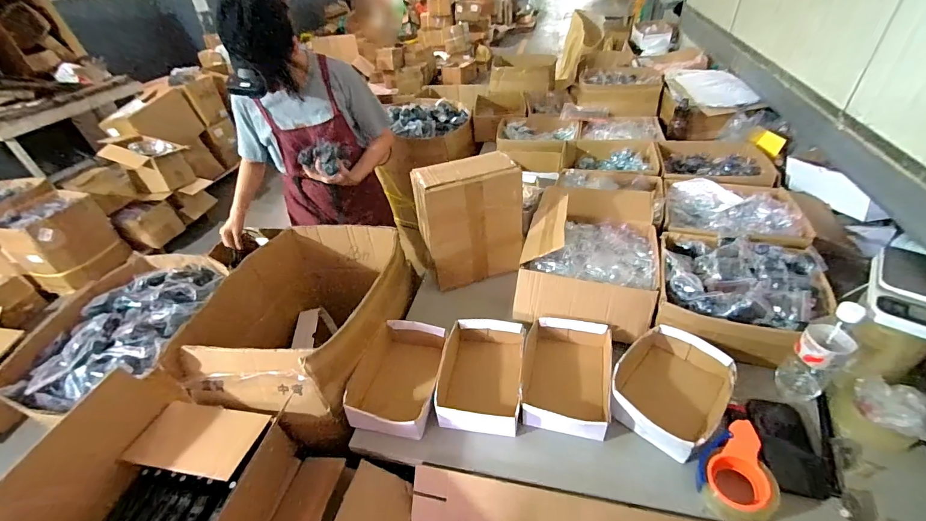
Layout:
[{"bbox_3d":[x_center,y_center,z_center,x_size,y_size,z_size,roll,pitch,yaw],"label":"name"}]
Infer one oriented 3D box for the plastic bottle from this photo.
[{"bbox_3d":[0.629,0.162,0.686,0.067,0.211,0.070,-27,43,-24],"label":"plastic bottle"}]

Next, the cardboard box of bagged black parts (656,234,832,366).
[{"bbox_3d":[0.594,0.059,0.854,0.307,0.094,0.298,15,43,24],"label":"cardboard box of bagged black parts"}]

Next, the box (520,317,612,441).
[{"bbox_3d":[0.211,0.231,0.797,0.171,0.065,0.236,5,40,14],"label":"box"}]

